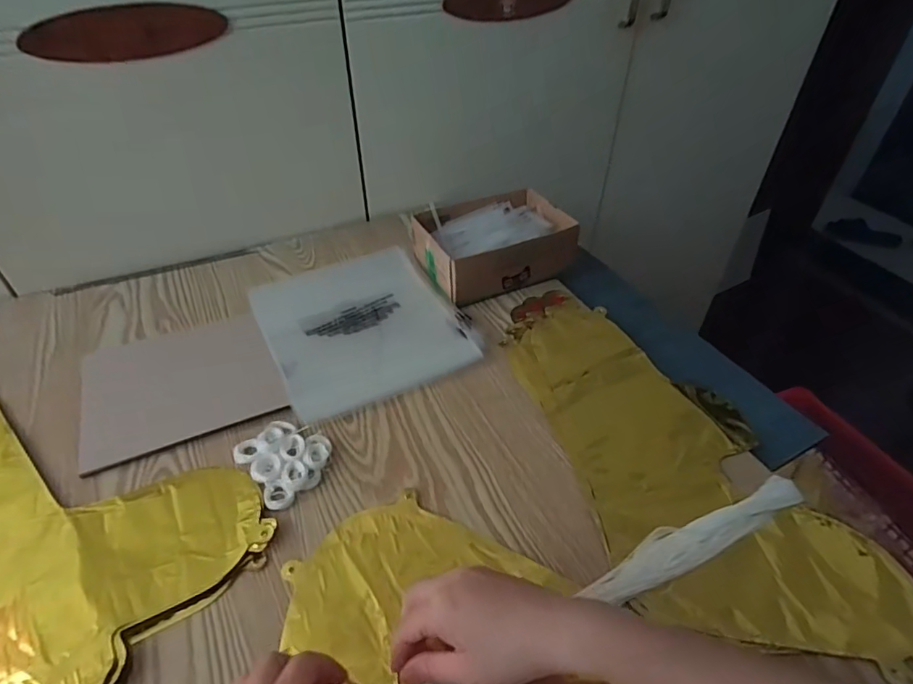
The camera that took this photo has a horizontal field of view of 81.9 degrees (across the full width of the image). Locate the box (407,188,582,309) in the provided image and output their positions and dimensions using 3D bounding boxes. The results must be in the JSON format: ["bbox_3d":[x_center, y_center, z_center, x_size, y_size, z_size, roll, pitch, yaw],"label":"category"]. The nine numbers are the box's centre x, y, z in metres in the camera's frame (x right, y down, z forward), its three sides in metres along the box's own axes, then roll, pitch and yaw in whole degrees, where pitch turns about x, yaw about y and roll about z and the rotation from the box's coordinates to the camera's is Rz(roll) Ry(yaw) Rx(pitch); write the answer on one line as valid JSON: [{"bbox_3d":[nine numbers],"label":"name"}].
[{"bbox_3d":[0.044,-0.133,0.695,0.189,0.064,0.158,-19,46,-21],"label":"box"}]

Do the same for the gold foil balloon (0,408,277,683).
[{"bbox_3d":[-0.377,0.150,0.424,0.418,0.011,0.217,15,44,15],"label":"gold foil balloon"}]

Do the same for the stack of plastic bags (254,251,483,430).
[{"bbox_3d":[-0.112,-0.025,0.616,0.208,0.017,0.230,-20,46,-21],"label":"stack of plastic bags"}]

